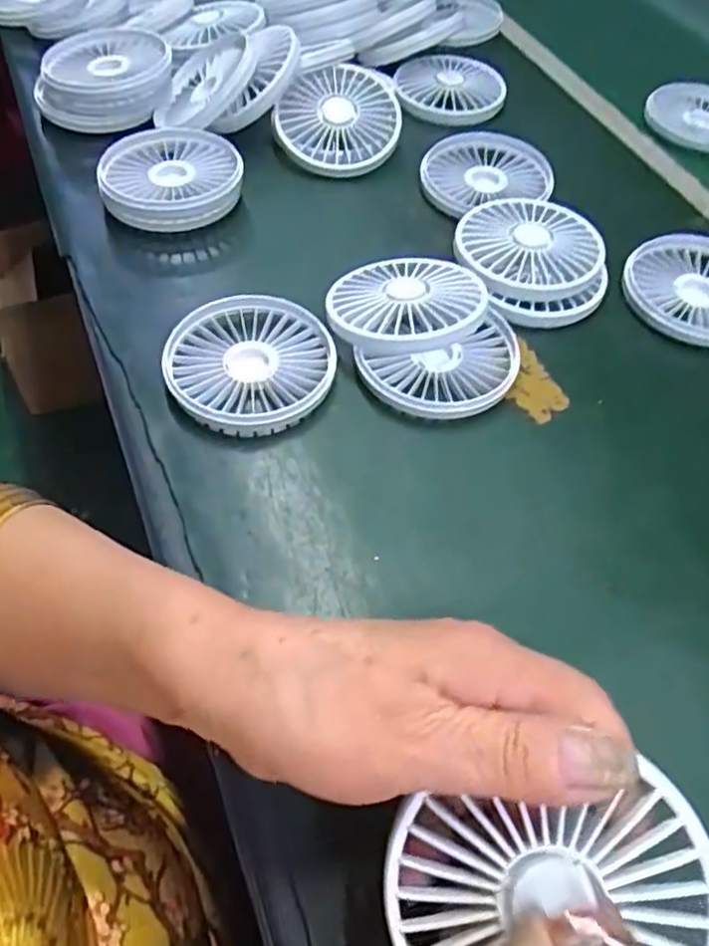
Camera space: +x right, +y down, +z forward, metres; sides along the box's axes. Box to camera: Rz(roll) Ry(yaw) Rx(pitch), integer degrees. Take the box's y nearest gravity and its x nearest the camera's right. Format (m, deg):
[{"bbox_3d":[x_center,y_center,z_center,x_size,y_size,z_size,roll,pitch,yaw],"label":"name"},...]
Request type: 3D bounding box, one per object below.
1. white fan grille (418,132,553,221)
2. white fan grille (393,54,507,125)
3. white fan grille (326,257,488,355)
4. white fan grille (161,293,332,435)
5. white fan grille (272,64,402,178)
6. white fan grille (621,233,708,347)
[{"bbox_3d":[0.091,-0.211,0.481,0.086,0.017,0.086,-6,55,-8],"label":"white fan grille"},{"bbox_3d":[0.077,-0.310,0.547,0.085,0.015,0.096,8,55,2],"label":"white fan grille"},{"bbox_3d":[0.030,-0.097,0.382,0.084,0.014,0.080,10,53,15],"label":"white fan grille"},{"bbox_3d":[-0.055,-0.060,0.366,0.085,0.016,0.087,2,55,-2],"label":"white fan grille"},{"bbox_3d":[-0.012,-0.253,0.485,0.086,0.016,0.092,1,77,-3],"label":"white fan grille"},{"bbox_3d":[0.215,-0.116,0.425,0.087,0.019,0.088,26,57,14],"label":"white fan grille"}]

